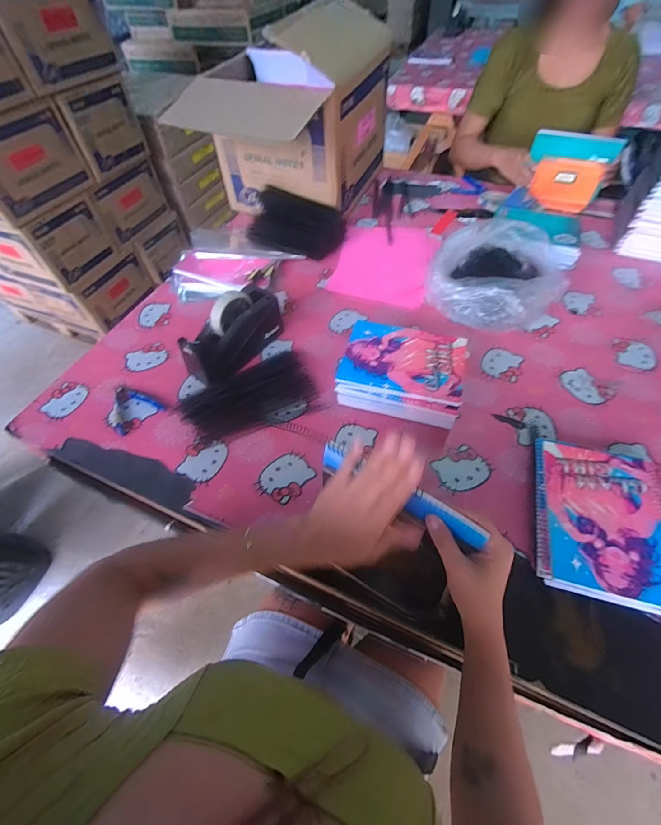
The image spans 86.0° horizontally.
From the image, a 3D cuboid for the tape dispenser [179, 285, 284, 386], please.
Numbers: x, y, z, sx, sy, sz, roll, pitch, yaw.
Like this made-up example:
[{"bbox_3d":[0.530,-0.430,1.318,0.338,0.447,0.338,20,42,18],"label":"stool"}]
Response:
[{"bbox_3d":[-0.180,-0.149,0.662,0.093,0.111,0.204,32,63,21],"label":"tape dispenser"}]

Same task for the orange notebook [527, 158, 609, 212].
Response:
[{"bbox_3d":[0.619,-0.603,0.942,0.156,0.114,0.011,19,50,15],"label":"orange notebook"}]

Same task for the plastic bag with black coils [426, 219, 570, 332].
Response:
[{"bbox_3d":[0.359,-0.298,0.745,0.248,0.098,0.270,25,61,18],"label":"plastic bag with black coils"}]

